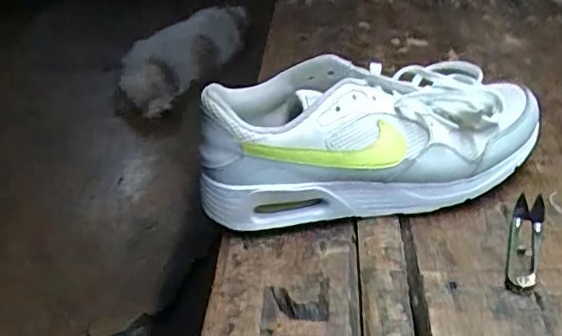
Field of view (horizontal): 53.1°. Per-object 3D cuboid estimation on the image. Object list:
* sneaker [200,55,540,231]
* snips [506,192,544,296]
[{"bbox_3d":[0.068,-0.023,0.428,0.263,0.093,0.094,-8,37,-6],"label":"sneaker"},{"bbox_3d":[0.171,0.050,0.393,0.020,0.004,0.101,13,40,21],"label":"snips"}]

